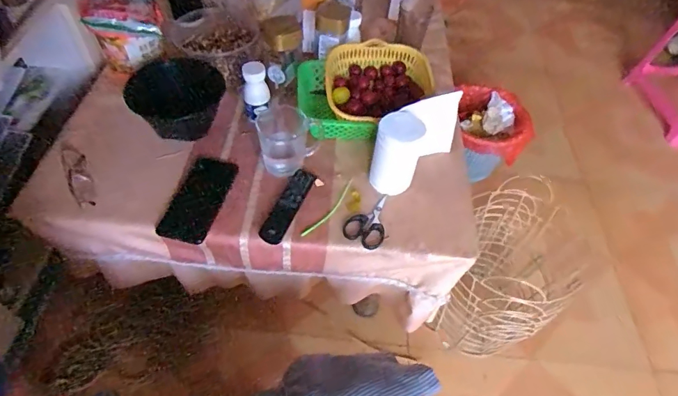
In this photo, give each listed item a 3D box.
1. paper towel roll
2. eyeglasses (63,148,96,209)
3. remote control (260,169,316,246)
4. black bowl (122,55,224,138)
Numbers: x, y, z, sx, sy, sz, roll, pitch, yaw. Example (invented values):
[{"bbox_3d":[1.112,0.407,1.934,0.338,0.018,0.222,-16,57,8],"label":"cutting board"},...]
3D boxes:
[{"bbox_3d":[0.137,-0.098,0.730,0.187,0.130,0.072,-34,63,-27],"label":"paper towel roll"},{"bbox_3d":[-0.431,-0.037,0.701,0.034,0.024,0.144,-23,58,-21],"label":"eyeglasses"},{"bbox_3d":[-0.082,0.011,0.693,0.043,0.018,0.145,22,54,11],"label":"remote control"},{"bbox_3d":[-0.294,-0.192,0.793,0.162,0.058,0.157,3,53,-3],"label":"black bowl"}]

